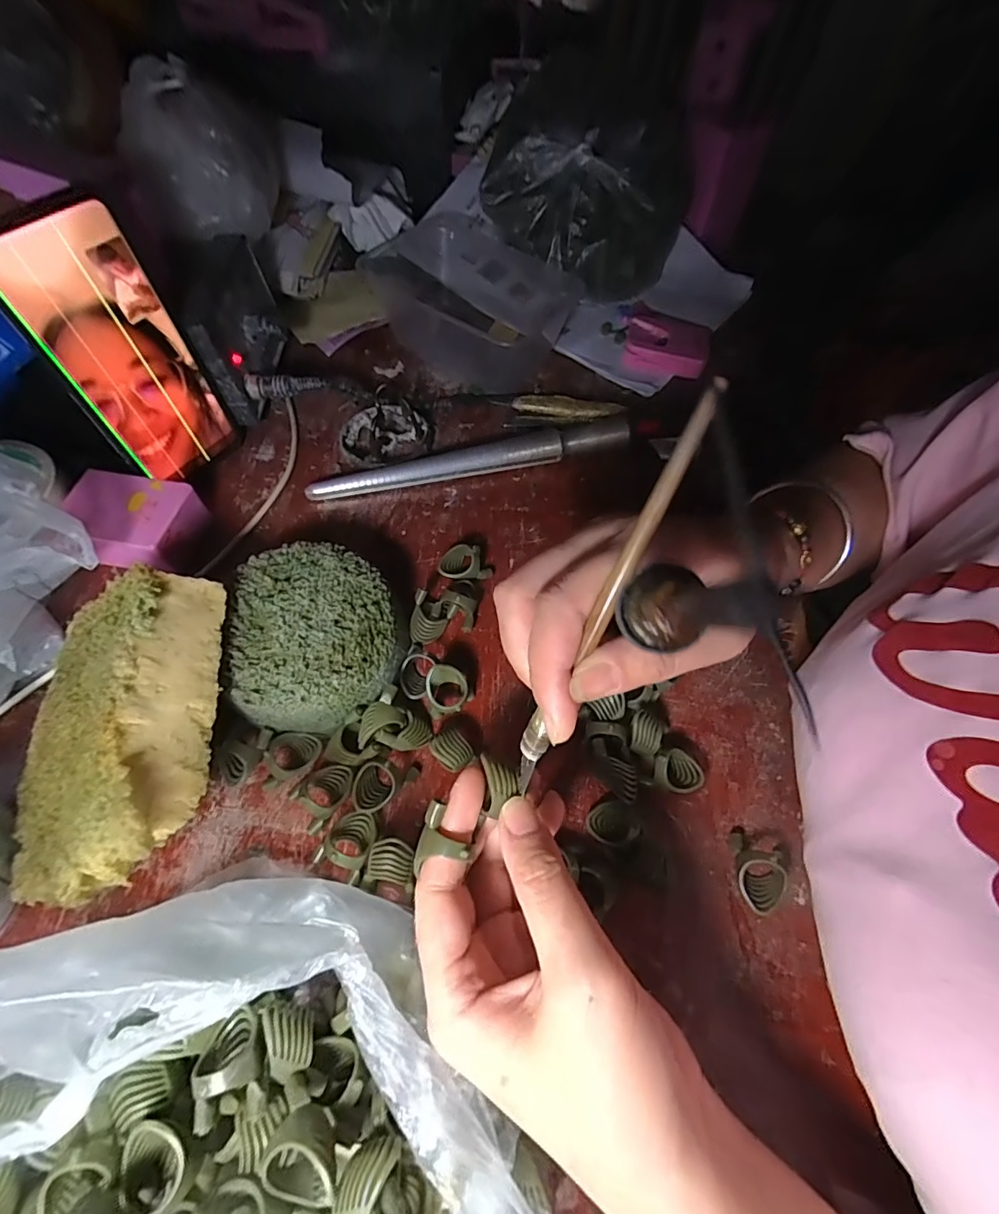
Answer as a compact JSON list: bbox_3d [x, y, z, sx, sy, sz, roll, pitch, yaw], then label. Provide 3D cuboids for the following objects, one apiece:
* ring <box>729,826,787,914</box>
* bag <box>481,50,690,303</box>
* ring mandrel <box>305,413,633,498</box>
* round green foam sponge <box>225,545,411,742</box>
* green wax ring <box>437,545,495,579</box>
[{"bbox_3d":[0.129,0.131,0.250,0.026,0.020,0.036,29,64,12],"label":"ring"},{"bbox_3d":[0.078,-0.372,0.446,0.166,0.134,0.151,24,63,9],"label":"bag"},{"bbox_3d":[-0.014,-0.111,0.376,0.249,0.020,0.028,-16,64,-11],"label":"ring mandrel"},{"bbox_3d":[-0.100,0.017,0.288,0.090,0.045,0.101,-5,62,-6],"label":"round green foam sponge"},{"bbox_3d":[-0.023,-0.028,0.332,0.034,0.018,0.019,-11,63,-9],"label":"green wax ring"}]

